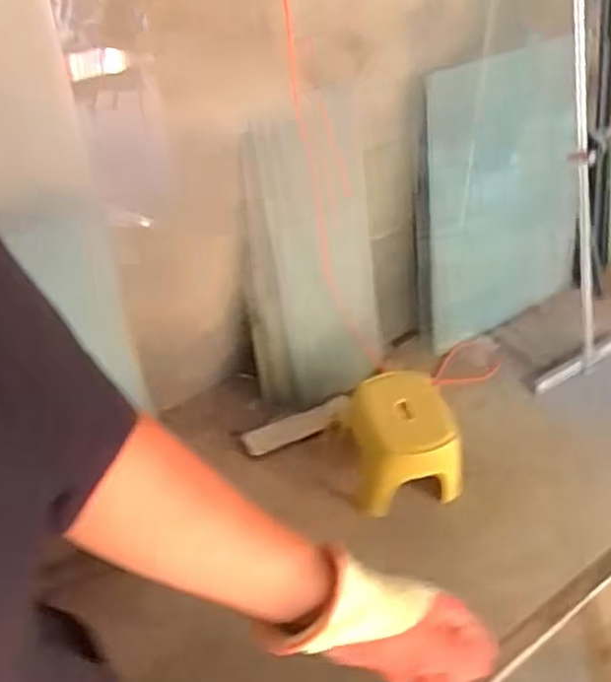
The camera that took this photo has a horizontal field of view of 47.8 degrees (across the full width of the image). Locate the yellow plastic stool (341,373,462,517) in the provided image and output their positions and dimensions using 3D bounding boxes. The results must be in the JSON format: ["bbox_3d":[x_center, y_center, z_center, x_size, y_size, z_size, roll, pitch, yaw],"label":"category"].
[{"bbox_3d":[0.249,0.262,1.846,0.247,0.252,0.309,-8,44,-10],"label":"yellow plastic stool"}]

